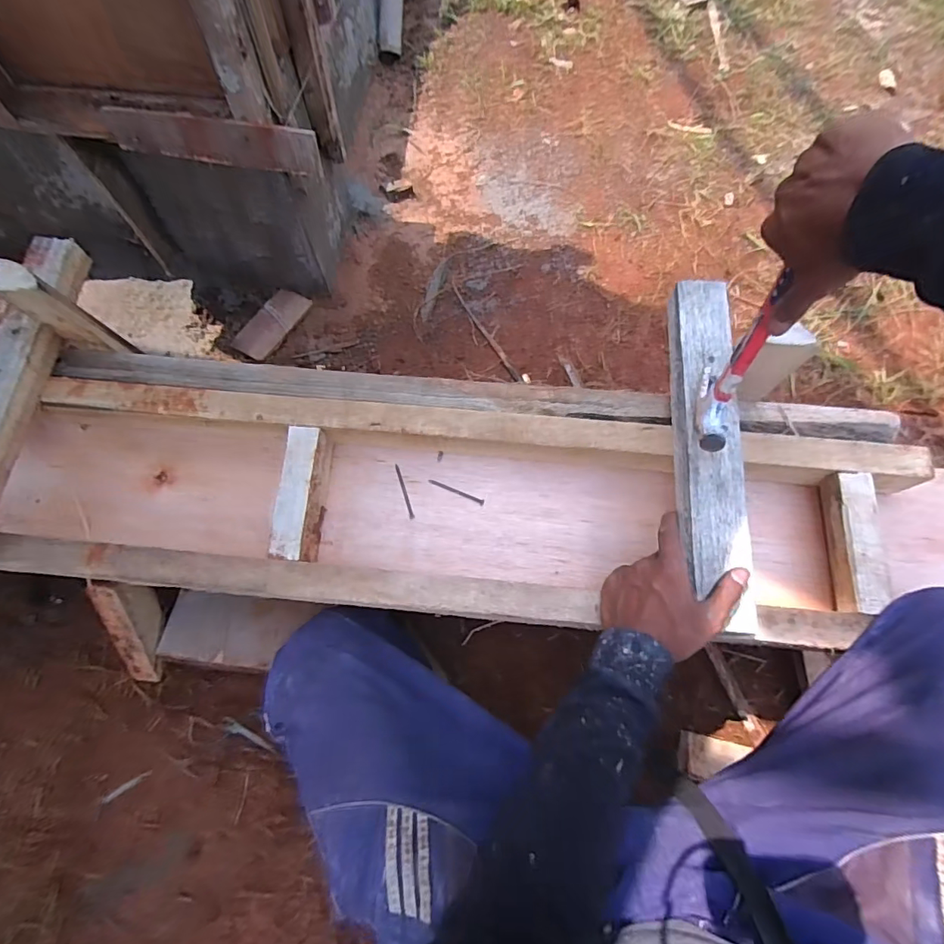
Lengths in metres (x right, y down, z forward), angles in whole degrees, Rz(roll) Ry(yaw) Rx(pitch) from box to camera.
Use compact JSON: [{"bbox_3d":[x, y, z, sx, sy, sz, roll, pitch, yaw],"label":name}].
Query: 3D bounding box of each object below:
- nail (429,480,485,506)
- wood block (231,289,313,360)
[{"bbox_3d":[-0.019,0.024,0.624,0.073,0.004,0.007,23,67,10],"label":"nail"},{"bbox_3d":[-0.418,-0.314,1.060,0.081,0.016,0.177,27,68,12],"label":"wood block"}]

